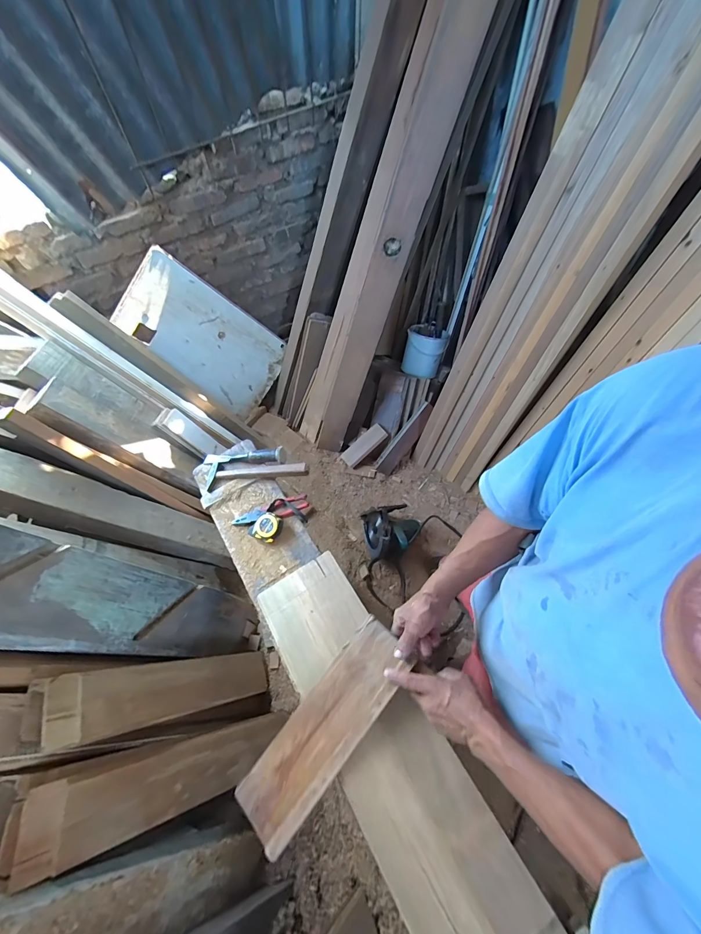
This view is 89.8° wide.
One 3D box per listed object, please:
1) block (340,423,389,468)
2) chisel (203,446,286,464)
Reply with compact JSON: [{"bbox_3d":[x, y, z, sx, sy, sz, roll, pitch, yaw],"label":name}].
[{"bbox_3d":[0.064,-0.097,1.604,0.227,0.018,0.086,-44,104,3],"label":"block"},{"bbox_3d":[-0.303,-0.028,1.007,0.248,0.038,0.043,-3,58,15],"label":"chisel"}]

